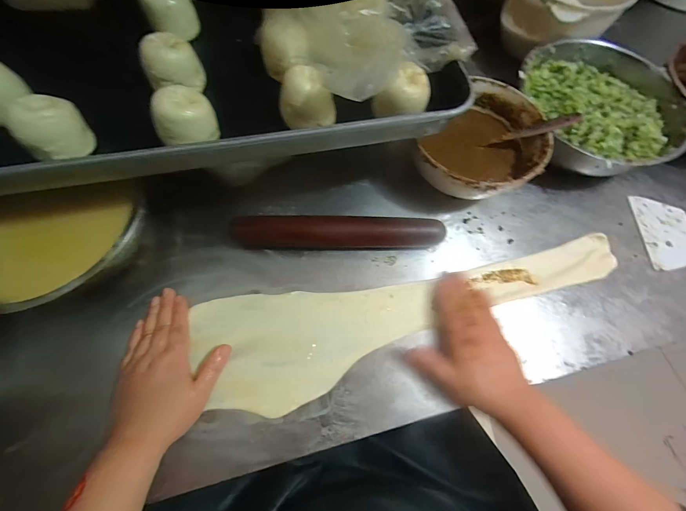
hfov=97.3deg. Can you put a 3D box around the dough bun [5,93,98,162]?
[{"bbox_3d":[-0.284,-0.123,0.299,0.056,0.046,0.056,42,73,14],"label":"dough bun"}]

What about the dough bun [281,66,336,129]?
[{"bbox_3d":[-0.039,-0.169,0.327,0.062,0.042,0.052,0,68,-2],"label":"dough bun"}]

